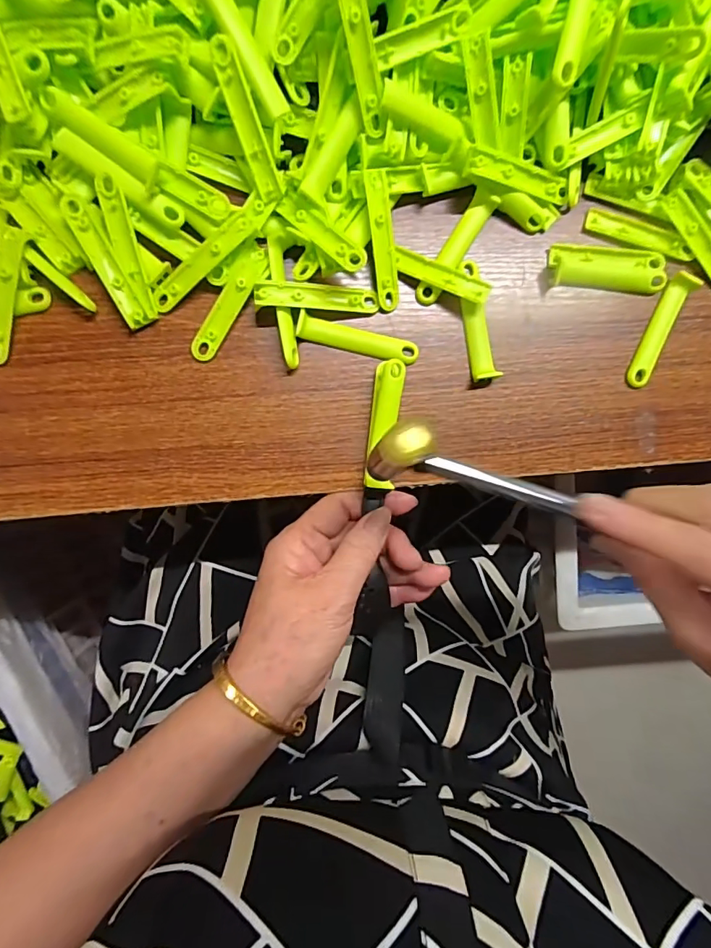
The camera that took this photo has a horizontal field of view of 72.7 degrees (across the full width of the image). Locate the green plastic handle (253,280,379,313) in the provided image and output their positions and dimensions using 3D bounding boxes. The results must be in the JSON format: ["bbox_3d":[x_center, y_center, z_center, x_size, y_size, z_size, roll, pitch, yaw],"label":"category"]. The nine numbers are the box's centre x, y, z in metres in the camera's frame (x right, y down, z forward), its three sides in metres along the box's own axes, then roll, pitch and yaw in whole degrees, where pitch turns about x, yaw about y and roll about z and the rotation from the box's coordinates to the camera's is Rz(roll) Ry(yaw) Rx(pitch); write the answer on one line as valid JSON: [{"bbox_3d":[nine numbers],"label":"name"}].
[{"bbox_3d":[-0.023,-0.106,0.290,0.074,0.004,0.014,-2,98,-17],"label":"green plastic handle"}]

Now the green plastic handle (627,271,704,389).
[{"bbox_3d":[0.198,-0.093,0.313,0.015,0.006,0.079,28,95,-7],"label":"green plastic handle"}]

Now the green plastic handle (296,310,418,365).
[{"bbox_3d":[0.002,-0.082,0.296,0.075,0.009,0.015,13,96,-6],"label":"green plastic handle"}]

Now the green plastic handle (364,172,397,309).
[{"bbox_3d":[0.017,-0.138,0.287,0.014,0.014,0.074,-9,98,-3],"label":"green plastic handle"}]

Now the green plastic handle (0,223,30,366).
[{"bbox_3d":[-0.199,-0.100,0.274,0.014,0.010,0.076,15,96,-6],"label":"green plastic handle"}]

